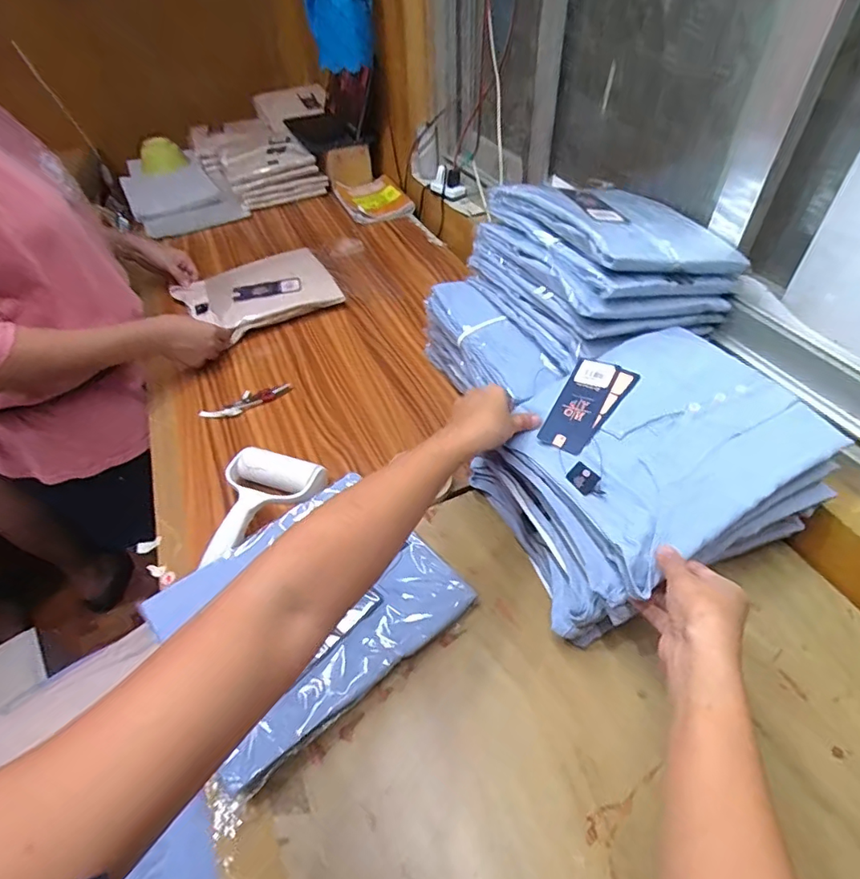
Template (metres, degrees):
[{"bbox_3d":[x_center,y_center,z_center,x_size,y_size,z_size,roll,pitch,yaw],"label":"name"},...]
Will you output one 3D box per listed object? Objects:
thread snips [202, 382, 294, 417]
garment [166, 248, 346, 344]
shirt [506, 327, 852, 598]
[{"bbox_3d":[-0.269,-0.058,0.739,0.131,0.013,0.032,-27,52,-21],"label":"thread snips"},{"bbox_3d":[-0.310,-0.283,0.921,0.259,0.058,0.233,-31,53,-24],"label":"garment"},{"bbox_3d":[0.221,-0.010,0.476,0.255,0.035,0.208,-26,51,-18],"label":"shirt"}]

